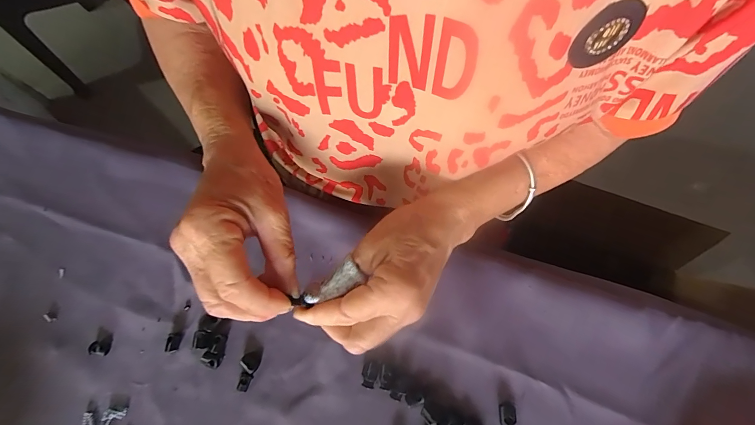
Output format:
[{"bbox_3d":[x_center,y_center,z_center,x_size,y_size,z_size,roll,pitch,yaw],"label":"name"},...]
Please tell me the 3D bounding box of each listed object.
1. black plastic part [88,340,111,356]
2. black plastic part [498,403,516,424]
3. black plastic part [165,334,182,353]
[{"bbox_3d":[-0.229,0.112,0.286,0.015,0.006,0.011,6,71,2],"label":"black plastic part"},{"bbox_3d":[0.102,0.162,0.271,0.013,0.006,0.021,10,71,3],"label":"black plastic part"},{"bbox_3d":[-0.170,0.109,0.288,0.012,0.005,0.014,5,71,2],"label":"black plastic part"}]

